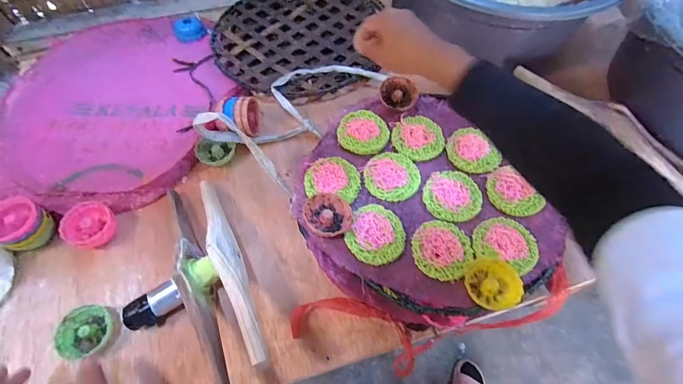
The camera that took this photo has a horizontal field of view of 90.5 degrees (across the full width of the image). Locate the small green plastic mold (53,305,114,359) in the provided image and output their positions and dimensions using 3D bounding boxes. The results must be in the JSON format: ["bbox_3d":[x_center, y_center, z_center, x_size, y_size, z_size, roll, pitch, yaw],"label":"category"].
[{"bbox_3d":[-0.319,0.172,0.422,0.054,0.026,0.060,-11,61,-4],"label":"small green plastic mold"}]

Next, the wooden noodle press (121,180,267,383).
[{"bbox_3d":[-0.196,0.115,0.421,0.157,0.075,0.295,-30,64,-14],"label":"wooden noodle press"}]

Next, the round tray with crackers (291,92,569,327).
[{"bbox_3d":[0.104,0.010,0.488,0.300,0.053,0.356,-27,64,-12],"label":"round tray with crackers"}]

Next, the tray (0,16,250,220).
[{"bbox_3d":[-0.400,-0.163,0.599,0.414,0.029,0.416,-1,61,1],"label":"tray"}]

